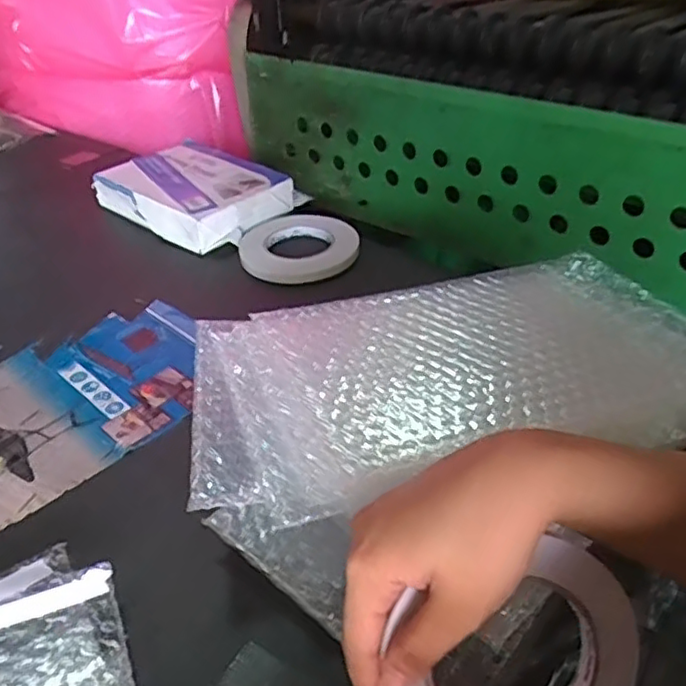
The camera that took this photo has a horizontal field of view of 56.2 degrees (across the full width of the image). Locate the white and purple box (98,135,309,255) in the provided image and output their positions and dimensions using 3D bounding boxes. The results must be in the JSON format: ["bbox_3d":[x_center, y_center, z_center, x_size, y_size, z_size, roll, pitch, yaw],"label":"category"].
[{"bbox_3d":[-0.182,-0.195,0.807,0.213,0.042,0.173,21,43,29],"label":"white and purple box"}]

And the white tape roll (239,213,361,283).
[{"bbox_3d":[-0.050,-0.111,0.730,0.129,0.027,0.129,-2,37,1],"label":"white tape roll"}]

